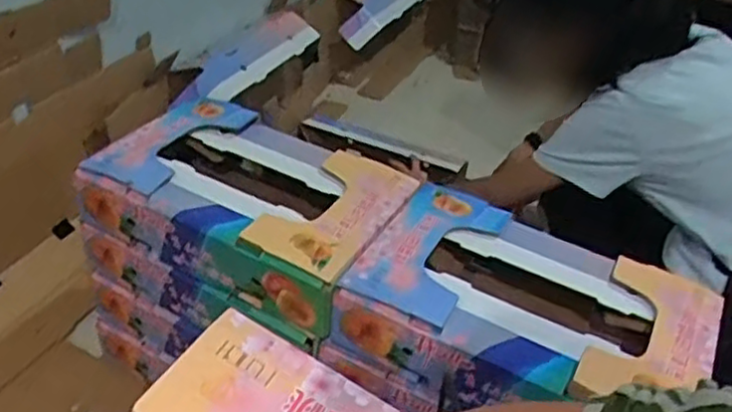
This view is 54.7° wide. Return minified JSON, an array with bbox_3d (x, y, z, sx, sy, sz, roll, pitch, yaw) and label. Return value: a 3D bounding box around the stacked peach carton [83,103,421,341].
[{"bbox_3d":[-0.164,-0.005,0.995,0.404,0.105,0.255,22,39,20],"label":"stacked peach carton"}]

